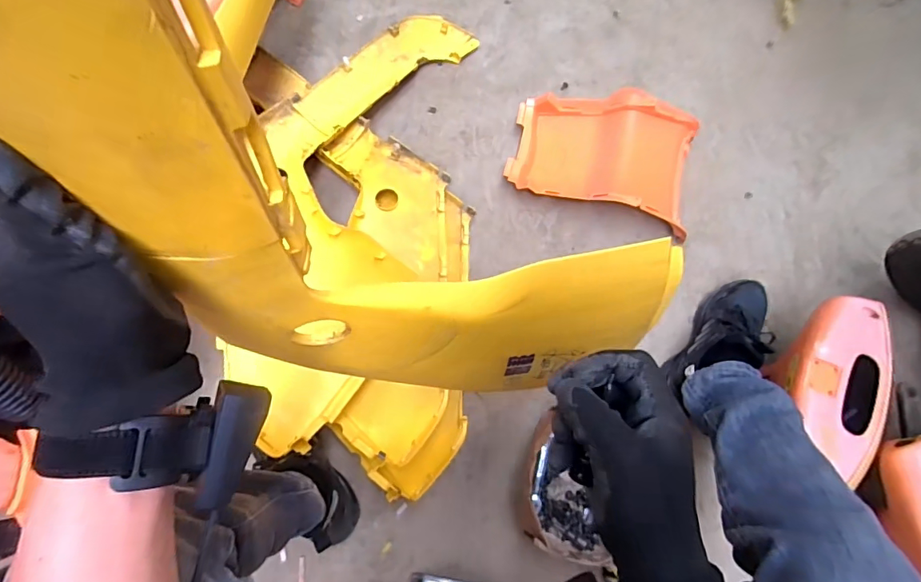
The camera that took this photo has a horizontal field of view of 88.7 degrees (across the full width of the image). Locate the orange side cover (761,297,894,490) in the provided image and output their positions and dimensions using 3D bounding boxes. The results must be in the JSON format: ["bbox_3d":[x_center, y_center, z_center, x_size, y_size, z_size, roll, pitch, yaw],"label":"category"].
[{"bbox_3d":[0.560,0.139,0.713,0.137,0.082,0.277,13,74,3],"label":"orange side cover"}]

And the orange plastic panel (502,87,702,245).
[{"bbox_3d":[0.275,-0.263,0.904,0.347,0.082,0.245,15,74,3],"label":"orange plastic panel"}]

